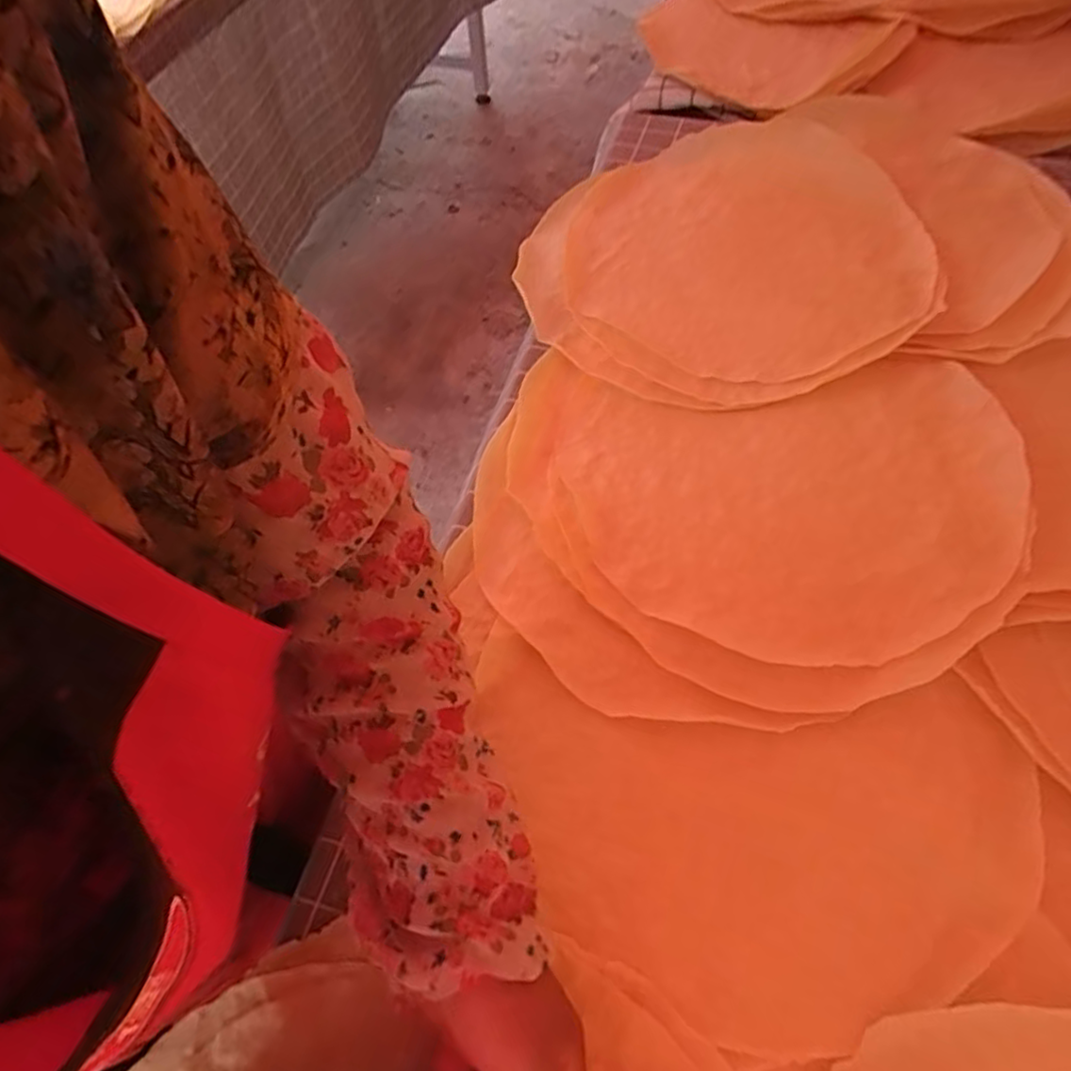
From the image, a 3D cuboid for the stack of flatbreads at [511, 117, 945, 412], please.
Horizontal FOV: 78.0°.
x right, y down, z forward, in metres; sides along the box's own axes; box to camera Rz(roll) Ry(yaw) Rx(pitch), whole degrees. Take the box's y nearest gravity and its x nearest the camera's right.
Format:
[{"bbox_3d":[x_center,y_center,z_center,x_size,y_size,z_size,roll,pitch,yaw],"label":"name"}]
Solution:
[{"bbox_3d":[0.181,-0.278,0.641,0.376,0.042,0.352,-31,63,-14],"label":"stack of flatbreads"}]

